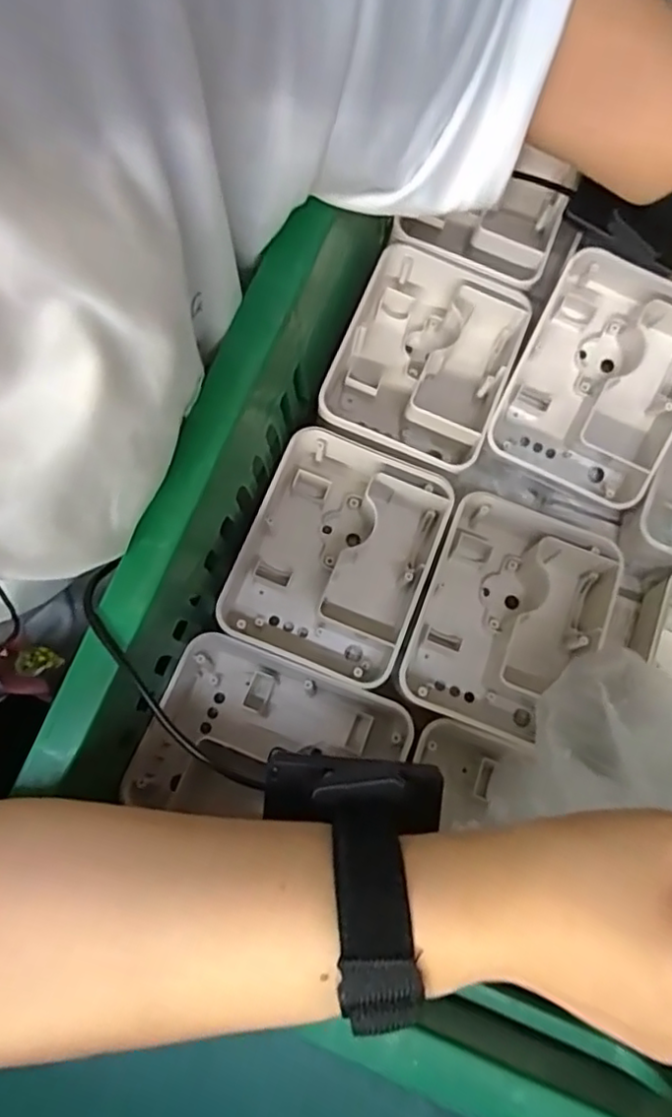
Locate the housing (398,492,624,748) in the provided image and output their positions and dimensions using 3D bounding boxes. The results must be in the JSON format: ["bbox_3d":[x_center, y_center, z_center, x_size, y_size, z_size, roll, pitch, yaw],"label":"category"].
[{"bbox_3d":[0.101,0.037,0.363,0.099,0.034,0.124,20,77,6],"label":"housing"}]

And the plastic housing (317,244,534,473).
[{"bbox_3d":[0.052,-0.121,0.389,0.105,0.034,0.129,22,78,7],"label":"plastic housing"}]

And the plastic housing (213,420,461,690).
[{"bbox_3d":[0.001,-0.001,0.360,0.101,0.043,0.128,21,78,6],"label":"plastic housing"}]

